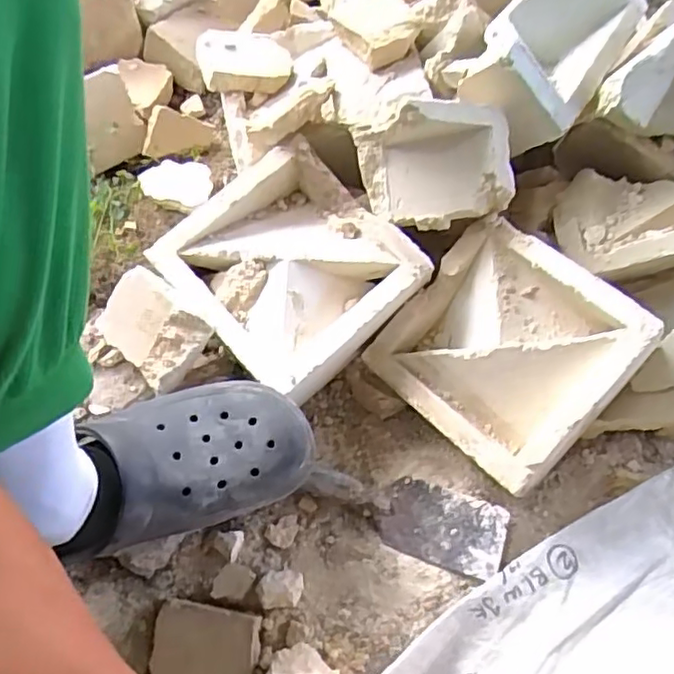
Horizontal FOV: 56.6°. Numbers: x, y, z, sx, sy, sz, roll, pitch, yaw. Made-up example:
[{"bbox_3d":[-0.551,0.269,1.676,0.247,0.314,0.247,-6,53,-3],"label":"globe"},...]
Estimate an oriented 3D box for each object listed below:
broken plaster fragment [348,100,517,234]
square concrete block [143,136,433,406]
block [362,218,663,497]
[{"bbox_3d":[0.091,-0.161,0.588,0.141,0.057,0.116,-14,98,16],"label":"broken plaster fragment"},{"bbox_3d":[-0.047,-0.066,0.618,0.200,0.068,0.204,-40,74,-19],"label":"square concrete block"},{"bbox_3d":[0.161,0.011,0.620,0.222,0.090,0.200,40,92,29],"label":"block"}]

